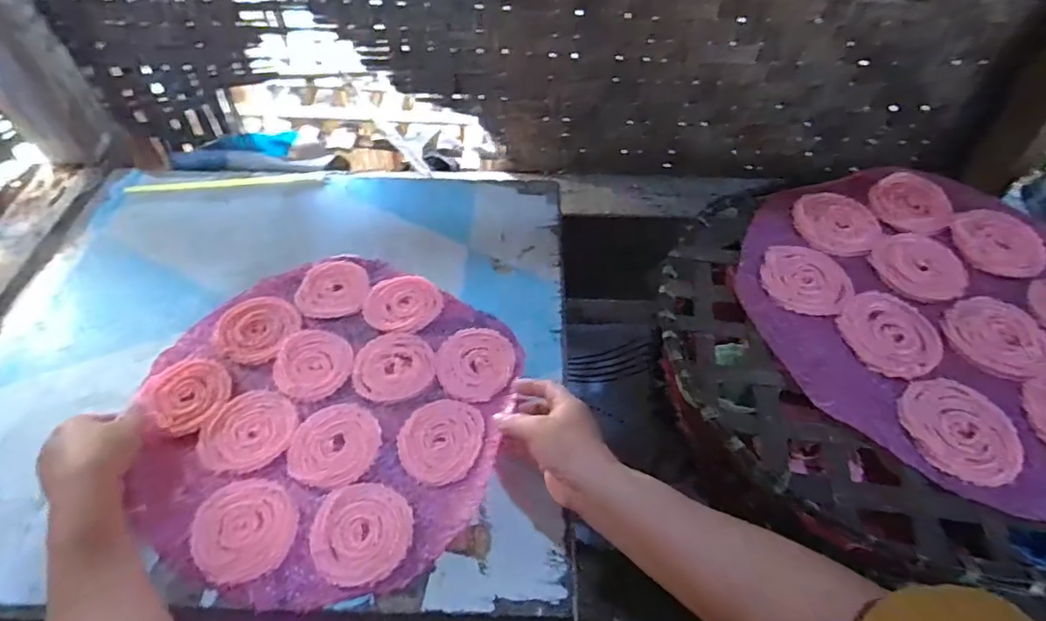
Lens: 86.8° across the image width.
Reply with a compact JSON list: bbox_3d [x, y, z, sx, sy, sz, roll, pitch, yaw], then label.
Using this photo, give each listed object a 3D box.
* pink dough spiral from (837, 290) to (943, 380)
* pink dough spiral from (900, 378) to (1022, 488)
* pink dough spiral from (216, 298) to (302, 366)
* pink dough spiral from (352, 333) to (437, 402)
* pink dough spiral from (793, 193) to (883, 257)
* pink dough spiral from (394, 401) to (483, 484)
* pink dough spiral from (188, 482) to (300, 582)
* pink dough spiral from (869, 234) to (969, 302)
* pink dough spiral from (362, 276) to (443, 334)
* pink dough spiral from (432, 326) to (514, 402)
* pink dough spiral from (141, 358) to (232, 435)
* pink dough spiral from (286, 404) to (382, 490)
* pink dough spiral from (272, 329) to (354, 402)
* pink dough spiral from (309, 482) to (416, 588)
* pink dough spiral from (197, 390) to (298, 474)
[{"bbox_3d":[0.296,0.018,0.448,0.064,0.014,0.079,-15,54,-12],"label":"pink dough spiral"},{"bbox_3d":[0.315,0.086,0.398,0.071,0.013,0.079,-21,55,-17],"label":"pink dough spiral"},{"bbox_3d":[-0.280,0.017,0.579,0.084,0.004,0.079,1,52,-1],"label":"pink dough spiral"},{"bbox_3d":[-0.128,0.054,0.546,0.078,0.004,0.078,1,52,-1],"label":"pink dough spiral"},{"bbox_3d":[0.296,-0.083,0.524,0.065,0.016,0.077,-24,56,-19],"label":"pink dough spiral"},{"bbox_3d":[-0.073,0.117,0.500,0.076,0.012,0.075,-19,55,-16],"label":"pink dough spiral"},{"bbox_3d":[-0.226,0.177,0.450,0.075,0.005,0.083,-36,61,-26],"label":"pink dough spiral"},{"bbox_3d":[0.347,-0.041,0.487,0.070,0.016,0.079,18,53,12],"label":"pink dough spiral"},{"bbox_3d":[-0.129,-0.008,0.594,0.082,0.009,0.073,1,52,-1],"label":"pink dough spiral"},{"bbox_3d":[-0.047,0.051,0.546,0.075,0.008,0.082,-14,53,-12],"label":"pink dough spiral"},{"bbox_3d":[-0.321,0.076,0.527,0.076,0.007,0.071,24,55,17],"label":"pink dough spiral"},{"bbox_3d":[-0.169,0.120,0.497,0.078,0.004,0.078,0,52,-2],"label":"pink dough spiral"},{"bbox_3d":[-0.210,0.053,0.552,0.073,0.007,0.080,1,52,-1],"label":"pink dough spiral"},{"bbox_3d":[-0.131,0.177,0.448,0.085,0.005,0.076,36,59,24],"label":"pink dough spiral"},{"bbox_3d":[-0.250,0.108,0.503,0.080,0.004,0.078,3,52,1],"label":"pink dough spiral"}]

